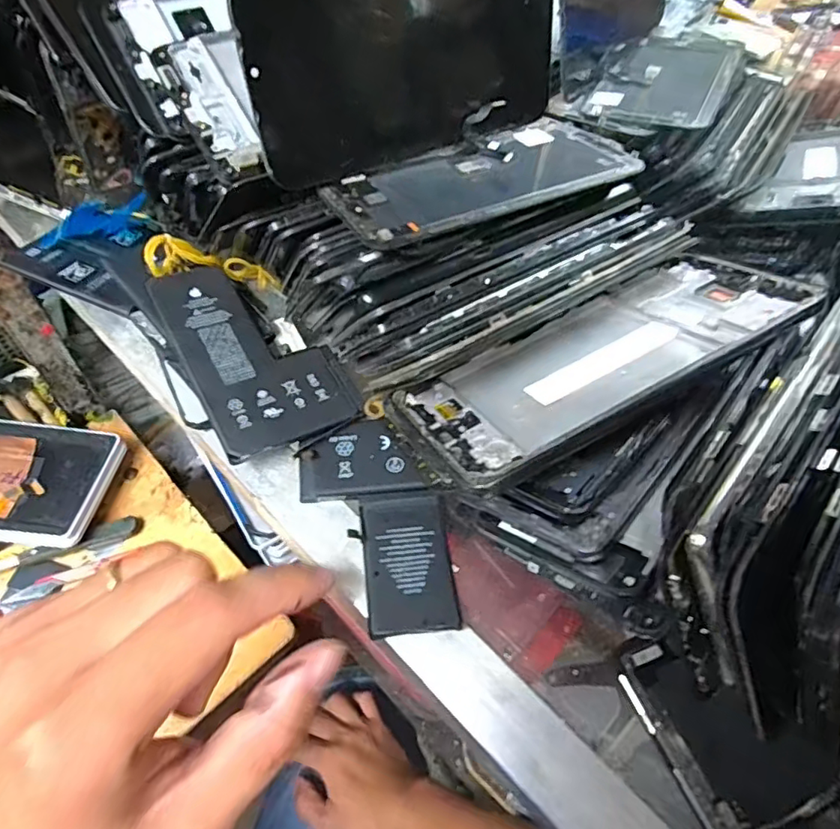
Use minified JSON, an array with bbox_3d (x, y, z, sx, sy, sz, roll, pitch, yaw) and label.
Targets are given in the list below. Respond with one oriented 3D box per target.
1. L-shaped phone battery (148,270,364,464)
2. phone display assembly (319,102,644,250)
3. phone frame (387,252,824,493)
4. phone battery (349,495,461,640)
[{"bbox_3d":[-0.078,-0.031,0.263,0.065,0.005,0.105,-21,66,-27],"label":"L-shaped phone battery"},{"bbox_3d":[0.029,-0.111,0.255,0.141,0.008,0.071,-24,52,-19],"label":"phone display assembly"},{"bbox_3d":[0.071,-0.023,0.226,0.164,0.007,0.076,-27,35,-11],"label":"phone frame"},{"bbox_3d":[-0.005,0.056,0.218,0.034,0.004,0.055,-5,55,-8],"label":"phone battery"}]

